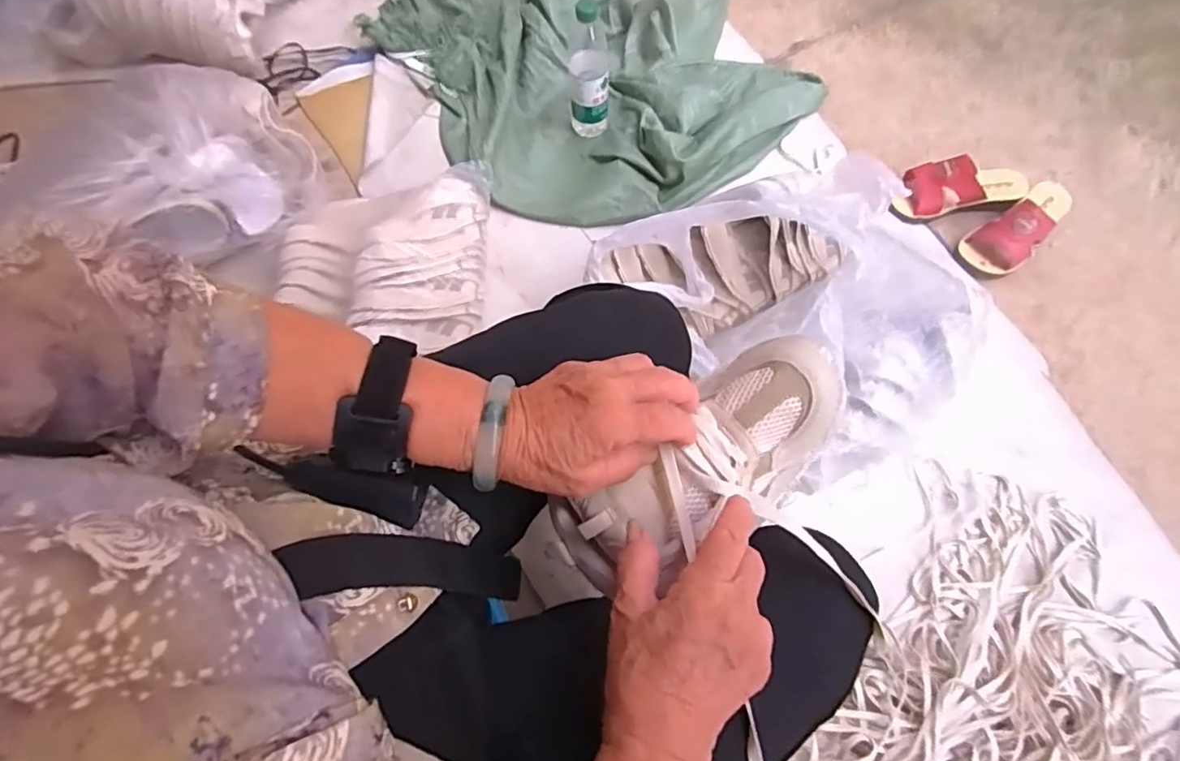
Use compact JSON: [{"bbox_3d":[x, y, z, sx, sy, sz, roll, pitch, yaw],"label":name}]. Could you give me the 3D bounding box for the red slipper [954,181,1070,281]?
[{"bbox_3d":[0.685,-0.244,0.931,0.221,0.053,0.087,-33,72,-9],"label":"red slipper"}]

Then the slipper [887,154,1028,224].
[{"bbox_3d":[0.601,-0.308,0.970,0.221,0.082,0.085,-6,70,1],"label":"slipper"}]

